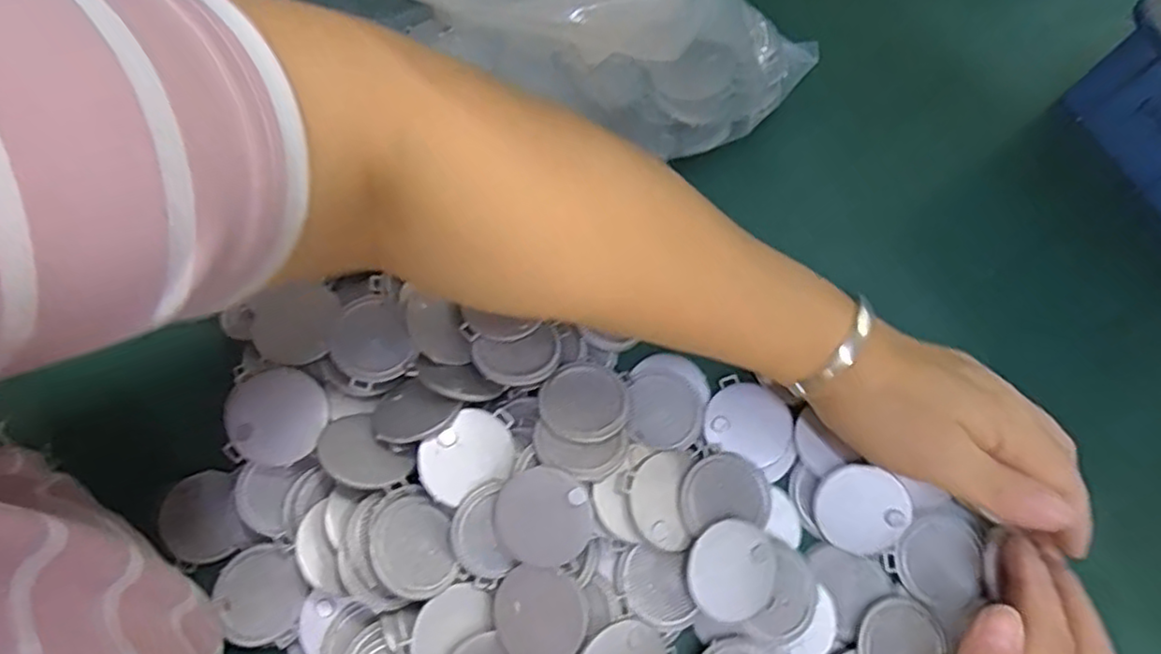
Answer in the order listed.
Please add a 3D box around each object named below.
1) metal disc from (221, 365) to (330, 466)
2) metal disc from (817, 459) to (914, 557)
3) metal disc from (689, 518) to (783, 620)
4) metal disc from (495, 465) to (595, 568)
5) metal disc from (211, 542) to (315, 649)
[{"bbox_3d":[-0.131,0.038,0.284,0.043,0.008,0.039,3,83,-5],"label":"metal disc"},{"bbox_3d":[0.127,0.082,0.297,0.039,0.004,0.039,1,93,11],"label":"metal disc"},{"bbox_3d":[0.066,0.103,0.279,0.040,0.004,0.039,2,84,-16],"label":"metal disc"},{"bbox_3d":[-0.015,0.079,0.272,0.040,0.004,0.039,0,89,18],"label":"metal disc"},{"bbox_3d":[-0.137,0.116,0.283,0.038,0.005,0.043,-33,69,-8],"label":"metal disc"}]

